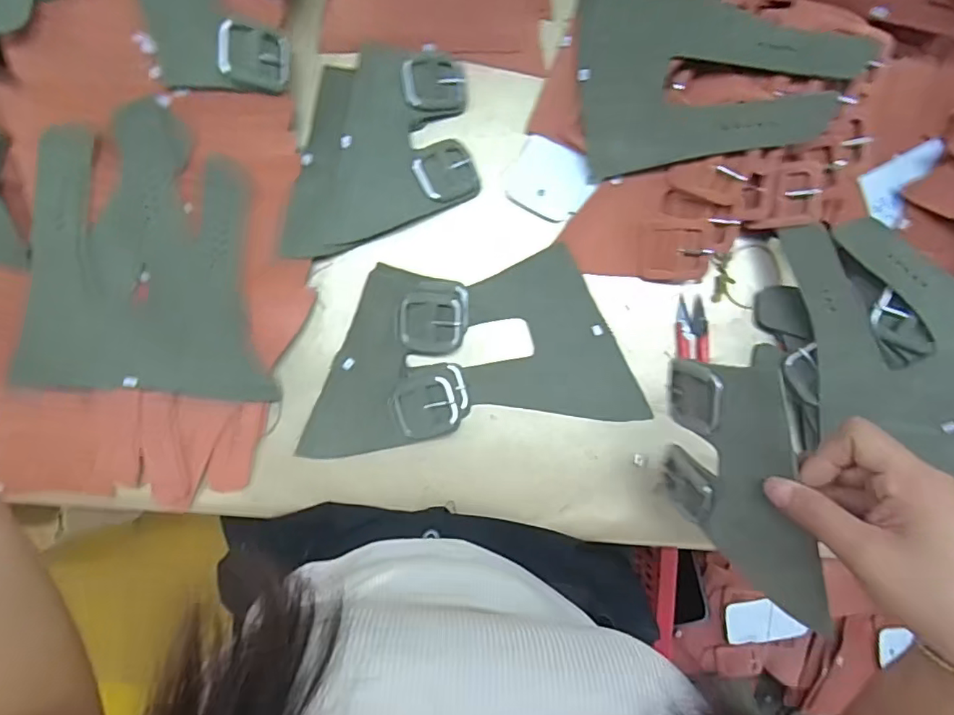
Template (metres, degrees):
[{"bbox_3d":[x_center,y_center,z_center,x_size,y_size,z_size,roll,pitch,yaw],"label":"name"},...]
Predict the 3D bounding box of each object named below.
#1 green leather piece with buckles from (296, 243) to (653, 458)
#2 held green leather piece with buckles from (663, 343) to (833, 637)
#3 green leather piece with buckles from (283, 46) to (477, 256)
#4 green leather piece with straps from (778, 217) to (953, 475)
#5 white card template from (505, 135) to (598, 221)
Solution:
[{"bbox_3d":[-0.004,-0.006,0.427,0.254,0.025,0.134,-6,91,-3],"label":"green leather piece with buckles"},{"bbox_3d":[0.157,0.078,0.347,0.013,0.093,0.157,-12,91,-34],"label":"held green leather piece with buckles"},{"bbox_3d":[-0.066,-0.153,0.421,0.127,0.017,0.168,10,91,-3],"label":"green leather piece with buckles"},{"bbox_3d":[0.323,0.000,0.410,0.226,0.061,0.150,23,90,-3],"label":"green leather piece with straps"},{"bbox_3d":[0.059,-0.140,0.437,0.063,0.004,0.053,29,103,2],"label":"white card template"}]

